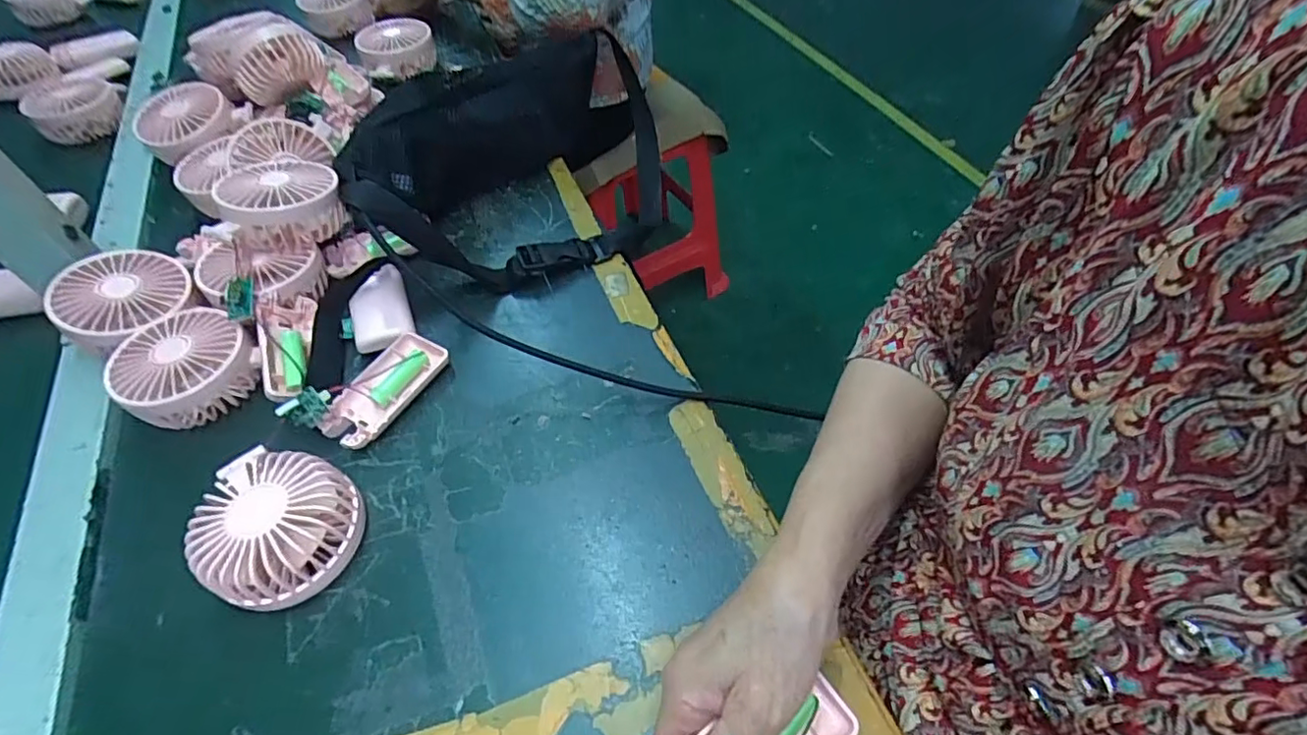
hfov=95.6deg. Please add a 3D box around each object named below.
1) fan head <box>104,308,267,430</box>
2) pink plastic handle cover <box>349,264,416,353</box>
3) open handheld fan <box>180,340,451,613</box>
[{"bbox_3d":[-0.333,-0.001,0.426,0.080,0.040,0.086,-2,53,2],"label":"fan head"},{"bbox_3d":[-0.215,-0.046,0.467,0.044,0.016,0.078,-20,54,-11],"label":"pink plastic handle cover"},{"bbox_3d":[-0.213,0.049,0.383,0.091,0.045,0.200,6,53,8],"label":"open handheld fan"}]

